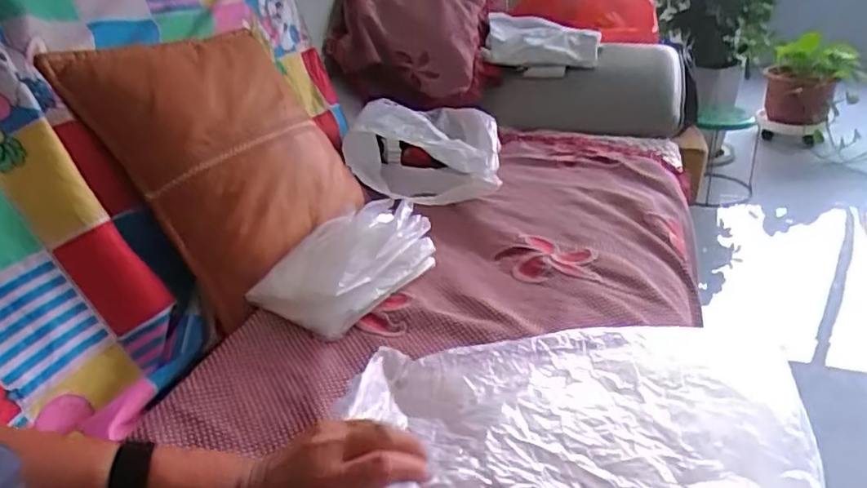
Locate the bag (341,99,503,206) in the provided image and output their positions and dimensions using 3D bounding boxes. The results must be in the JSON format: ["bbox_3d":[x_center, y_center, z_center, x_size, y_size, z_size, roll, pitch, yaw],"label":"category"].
[{"bbox_3d":[-0.017,-0.175,1.149,0.263,0.131,0.271,-1,29,3],"label":"bag"}]

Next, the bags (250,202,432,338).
[{"bbox_3d":[-0.113,0.021,0.835,0.130,0.086,0.224,17,34,32],"label":"bags"}]

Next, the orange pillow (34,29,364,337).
[{"bbox_3d":[-0.260,-0.141,0.877,0.094,0.363,0.326,-33,6,40],"label":"orange pillow"}]

